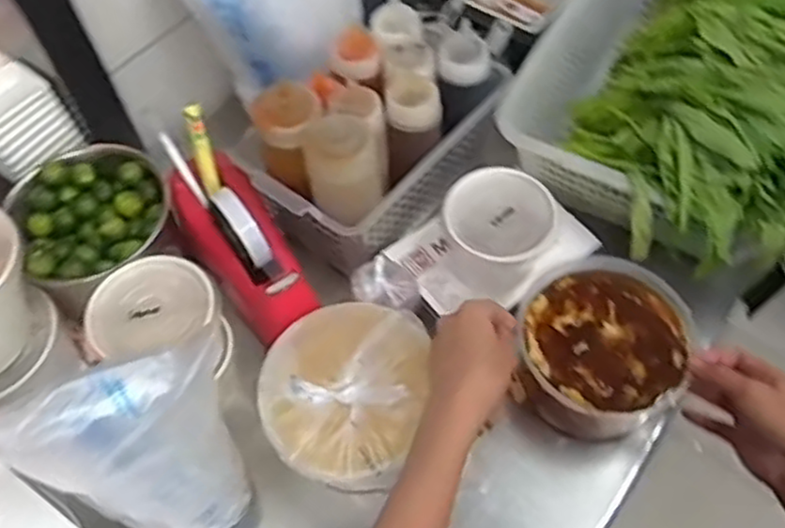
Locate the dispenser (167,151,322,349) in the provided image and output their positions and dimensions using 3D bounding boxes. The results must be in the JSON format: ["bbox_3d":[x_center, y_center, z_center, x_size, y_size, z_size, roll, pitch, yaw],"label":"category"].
[{"bbox_3d":[-0.139,-0.013,0.687,0.071,0.109,0.180,-32,75,-17],"label":"dispenser"}]

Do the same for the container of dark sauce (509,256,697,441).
[{"bbox_3d":[0.181,0.078,0.638,0.134,0.080,0.144,0,57,3],"label":"container of dark sauce"}]

